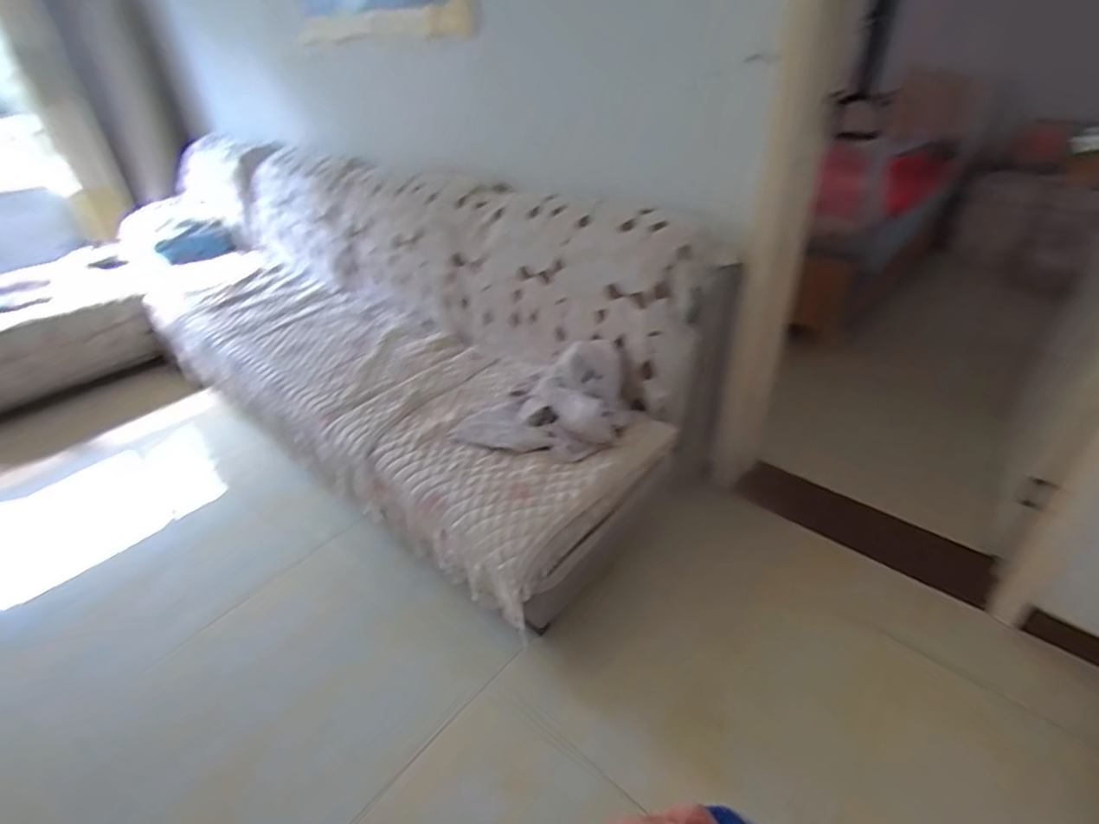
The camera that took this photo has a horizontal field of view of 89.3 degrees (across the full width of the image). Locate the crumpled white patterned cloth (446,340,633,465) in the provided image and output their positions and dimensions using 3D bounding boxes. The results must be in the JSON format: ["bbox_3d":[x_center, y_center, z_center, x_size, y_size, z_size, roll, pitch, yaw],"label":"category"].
[{"bbox_3d":[-0.009,-0.057,1.618,0.465,0.258,0.294,12,36,15],"label":"crumpled white patterned cloth"}]

